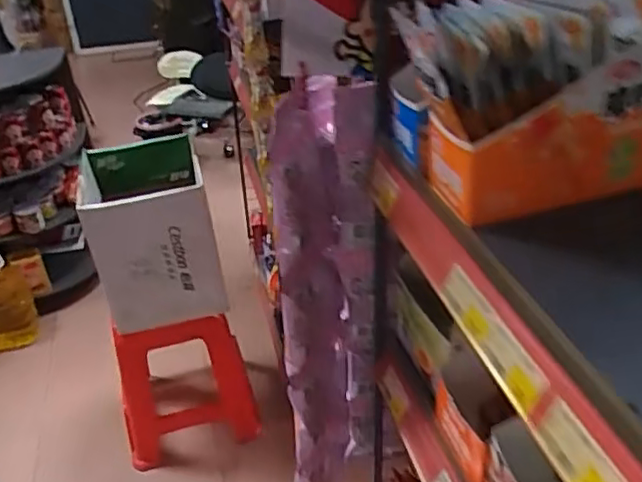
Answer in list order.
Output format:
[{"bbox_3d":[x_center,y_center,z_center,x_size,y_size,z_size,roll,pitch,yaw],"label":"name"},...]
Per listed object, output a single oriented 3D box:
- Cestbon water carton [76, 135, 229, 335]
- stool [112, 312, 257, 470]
[{"bbox_3d":[-0.383,-0.031,1.437,0.242,0.295,0.342,-12,34,-12],"label":"Cestbon water carton"},{"bbox_3d":[-0.363,0.291,1.623,0.318,0.381,0.338,-12,34,-12],"label":"stool"}]

